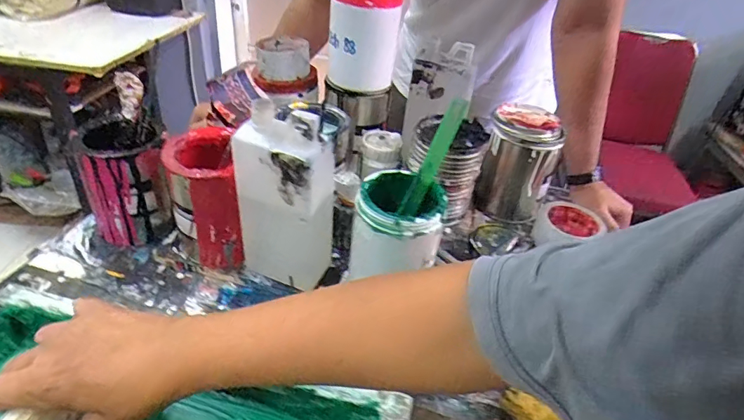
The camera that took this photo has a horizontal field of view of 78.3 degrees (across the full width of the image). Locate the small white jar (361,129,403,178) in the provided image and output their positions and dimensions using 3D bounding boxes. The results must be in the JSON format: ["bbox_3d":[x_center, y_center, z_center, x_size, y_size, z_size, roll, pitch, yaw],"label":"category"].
[{"bbox_3d":[0.014,-0.085,0.691,0.062,0.050,0.061,7,37,2],"label":"small white jar"}]

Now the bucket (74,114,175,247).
[{"bbox_3d":[-0.322,-0.037,0.612,0.097,0.144,0.100,-10,40,-20],"label":"bucket"}]

